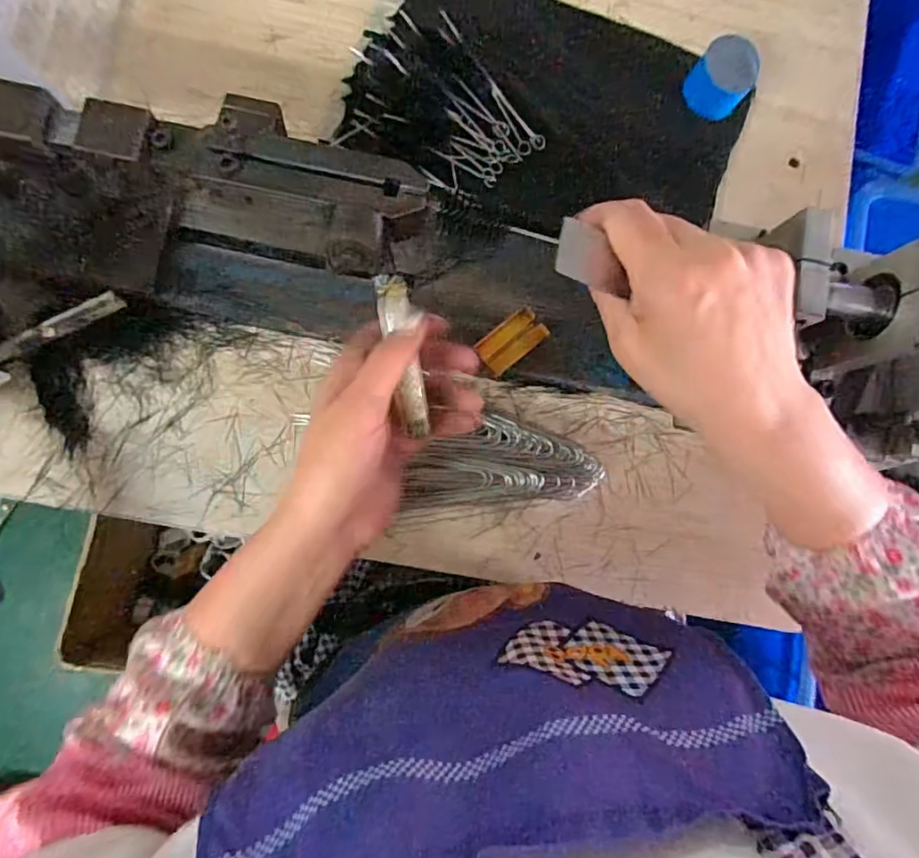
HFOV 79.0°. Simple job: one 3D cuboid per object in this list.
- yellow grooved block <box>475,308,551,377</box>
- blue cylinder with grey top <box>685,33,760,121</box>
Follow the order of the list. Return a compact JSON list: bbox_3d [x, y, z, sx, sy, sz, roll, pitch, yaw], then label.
[{"bbox_3d":[0.038,-0.064,0.408,0.051,0.012,0.029,-40,112,-8],"label":"yellow grooved block"},{"bbox_3d":[0.220,-0.294,0.472,0.049,0.051,0.048,1,85,-6],"label":"blue cylinder with grey top"}]

